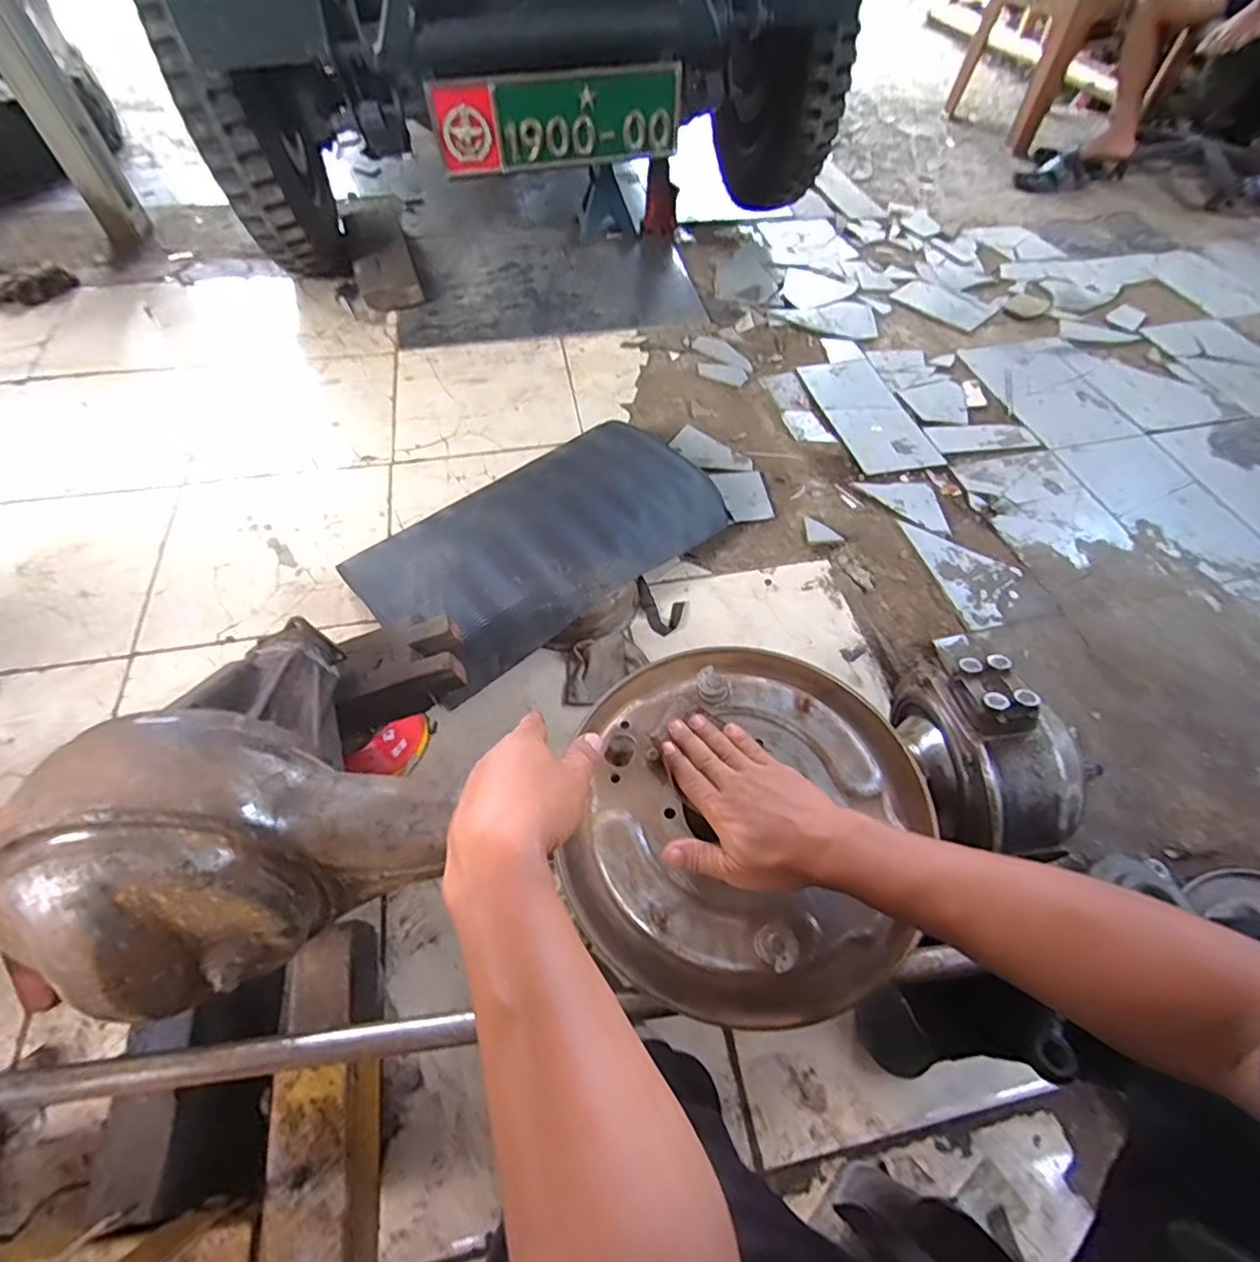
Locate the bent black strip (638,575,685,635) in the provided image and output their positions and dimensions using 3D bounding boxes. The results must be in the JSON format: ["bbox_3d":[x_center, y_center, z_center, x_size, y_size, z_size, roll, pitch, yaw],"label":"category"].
[{"bbox_3d":[0.045,-0.042,1.012,0.086,0.035,0.076,18,59,8],"label":"bent black strip"}]

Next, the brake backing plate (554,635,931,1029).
[{"bbox_3d":[0.090,0.145,0.490,0.269,0.043,0.305,22,59,11],"label":"brake backing plate"}]

